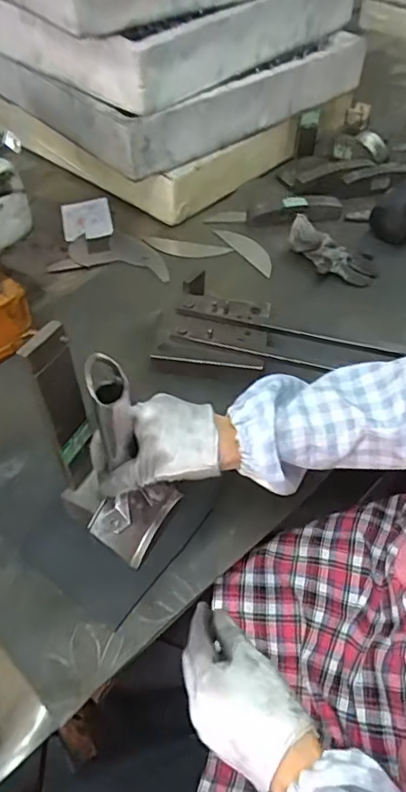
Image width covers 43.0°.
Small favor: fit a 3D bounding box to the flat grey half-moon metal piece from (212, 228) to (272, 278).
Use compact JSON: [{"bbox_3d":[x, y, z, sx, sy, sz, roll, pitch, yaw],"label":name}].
[{"bbox_3d":[0.068,-0.232,0.805,0.038,0.005,0.134,-24,54,-21],"label":"flat grey half-moon metal piece"}]

